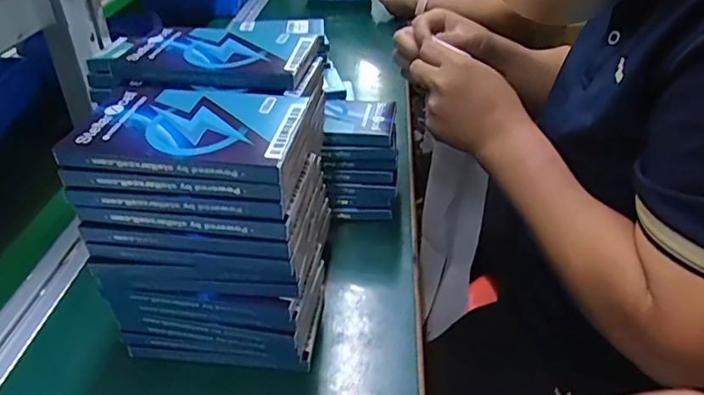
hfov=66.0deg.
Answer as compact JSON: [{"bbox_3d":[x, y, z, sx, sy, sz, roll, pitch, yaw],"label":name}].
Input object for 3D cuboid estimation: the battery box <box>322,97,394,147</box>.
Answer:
[{"bbox_3d":[0.007,-0.074,0.522,0.068,0.016,0.077,0,35,2],"label":"battery box"}]

